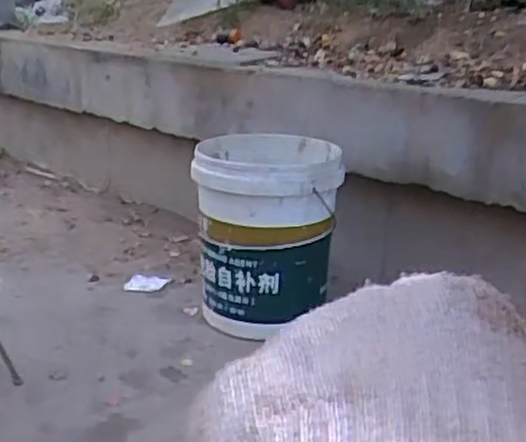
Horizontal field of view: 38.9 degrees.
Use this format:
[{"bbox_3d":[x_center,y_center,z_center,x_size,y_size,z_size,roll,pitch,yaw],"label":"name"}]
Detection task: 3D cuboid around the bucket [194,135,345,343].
[{"bbox_3d":[0.012,0.028,1.565,0.268,0.364,0.291,3,27,-1],"label":"bucket"}]

